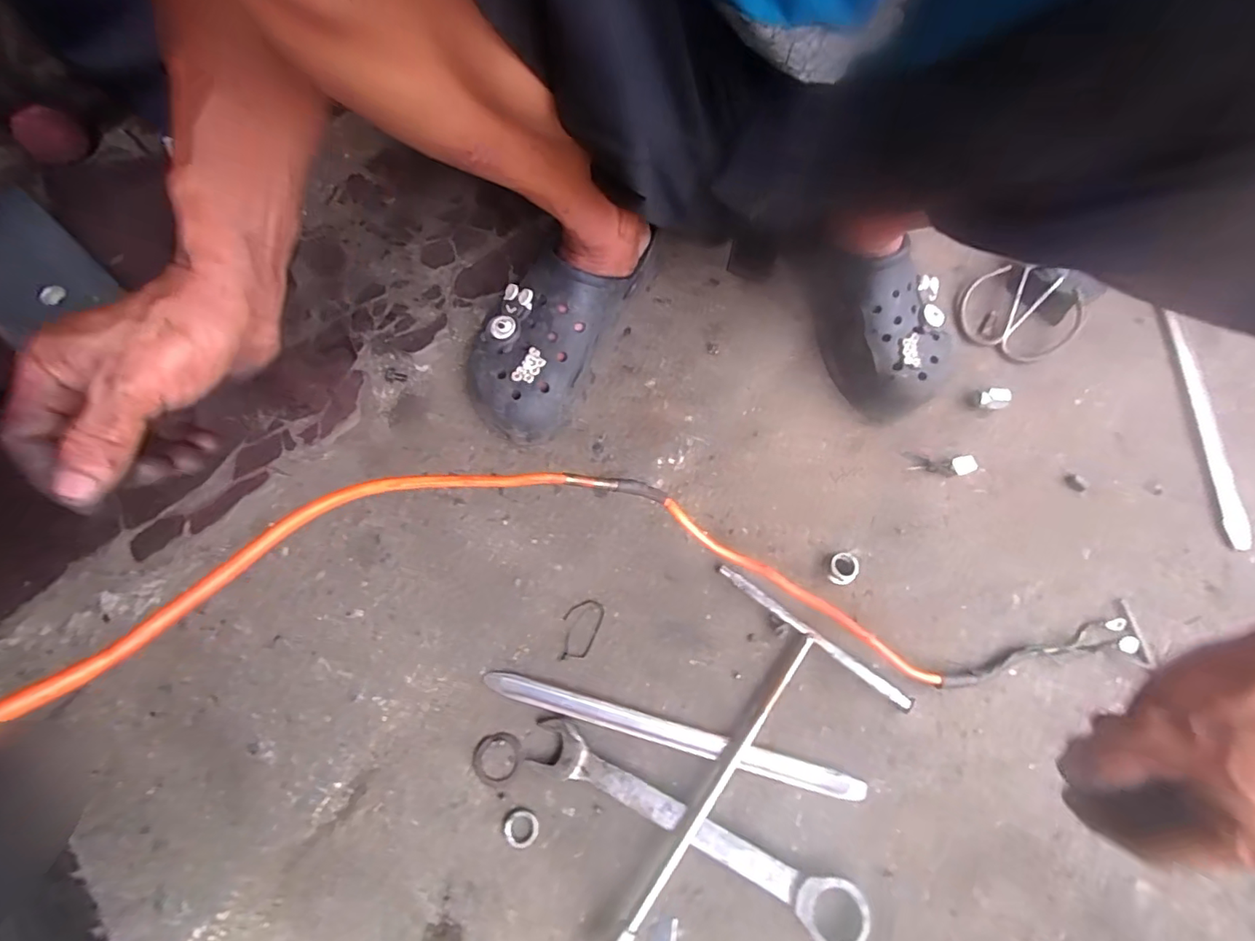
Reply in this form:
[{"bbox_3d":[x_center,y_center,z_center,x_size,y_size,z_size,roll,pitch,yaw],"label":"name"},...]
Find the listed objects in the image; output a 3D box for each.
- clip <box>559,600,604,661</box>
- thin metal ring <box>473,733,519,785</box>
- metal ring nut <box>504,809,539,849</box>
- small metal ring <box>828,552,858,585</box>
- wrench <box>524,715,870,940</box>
[{"bbox_3d":[-0.040,0.129,0.439,0.029,0.004,0.051,21,70,6],"label":"clip"},{"bbox_3d":[-0.099,0.217,0.411,0.034,0.004,0.036,1,69,-2],"label":"thin metal ring"},{"bbox_3d":[-0.077,0.260,0.393,0.024,0.004,0.024,20,69,6],"label":"metal ring nut"},{"bbox_3d":[0.179,0.081,0.449,0.020,0.014,0.026,16,69,4],"label":"small metal ring"},{"bbox_3d":[0.045,0.255,0.388,0.252,0.021,0.039,26,70,8],"label":"wrench"}]

